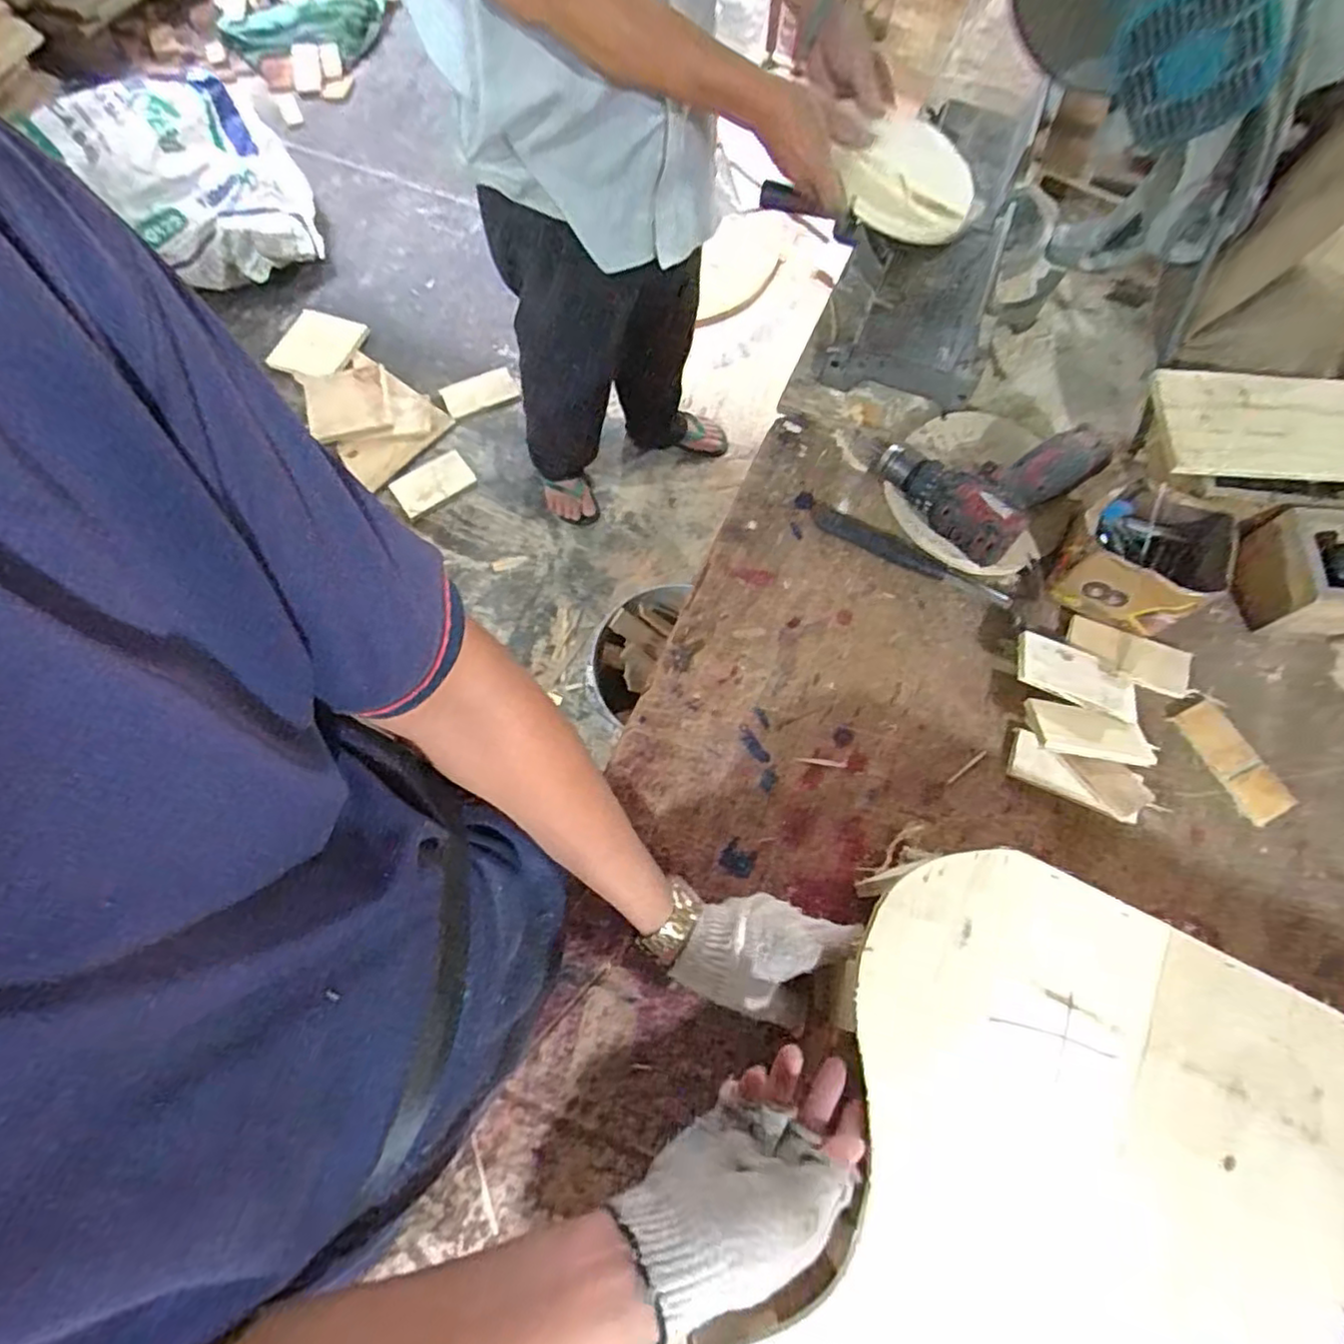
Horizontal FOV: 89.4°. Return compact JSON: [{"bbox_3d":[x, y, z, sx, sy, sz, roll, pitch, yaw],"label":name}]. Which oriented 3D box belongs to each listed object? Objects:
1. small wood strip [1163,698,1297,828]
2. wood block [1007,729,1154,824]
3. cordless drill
[{"bbox_3d":[0.508,0.080,0.621,0.045,0.009,0.116,-26,71,-10],"label":"small wood strip"},{"bbox_3d":[0.355,0.091,0.594,0.109,0.024,0.042,24,71,9],"label":"wood block"},{"bbox_3d":[0.320,-0.207,0.693,0.175,0.078,0.158,-39,74,-14],"label":"cordless drill"}]

